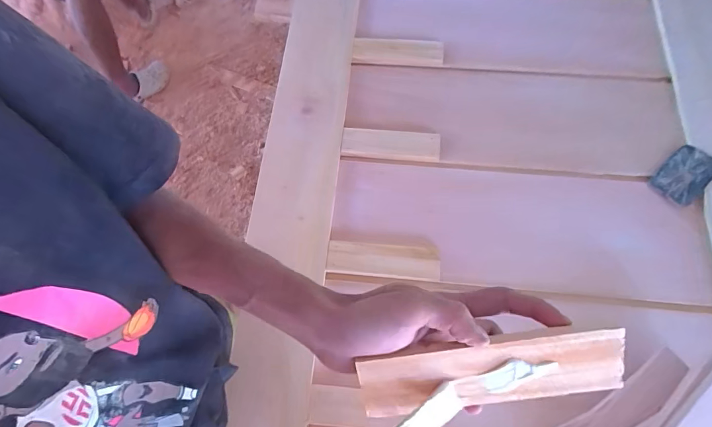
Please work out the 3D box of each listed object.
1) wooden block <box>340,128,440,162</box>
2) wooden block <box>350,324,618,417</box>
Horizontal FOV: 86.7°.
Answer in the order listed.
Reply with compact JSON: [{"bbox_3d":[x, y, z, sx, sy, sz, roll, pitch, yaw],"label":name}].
[{"bbox_3d":[0.062,-0.125,0.679,0.174,0.013,0.052,6,69,3],"label":"wooden block"},{"bbox_3d":[0.092,0.111,0.262,0.177,0.004,0.052,-10,108,5],"label":"wooden block"}]

